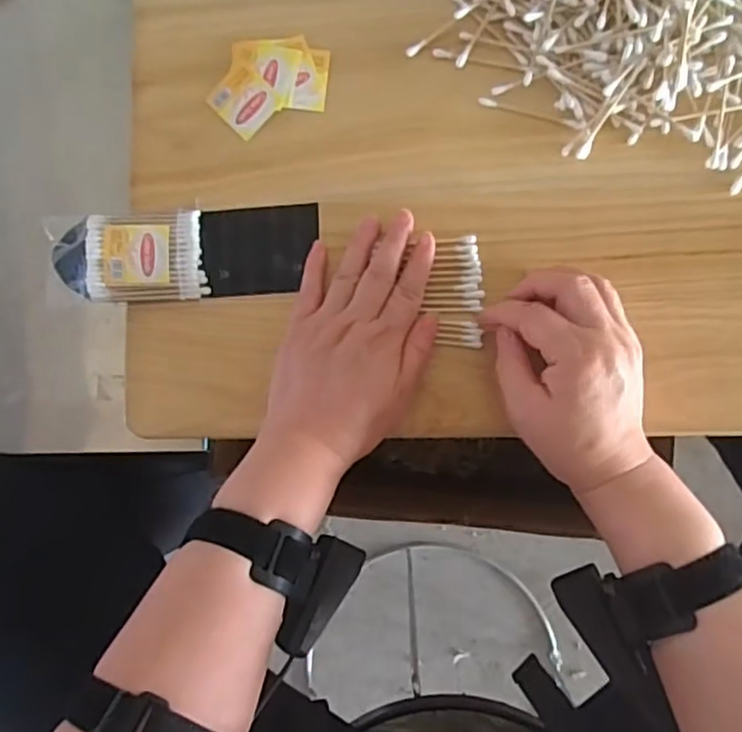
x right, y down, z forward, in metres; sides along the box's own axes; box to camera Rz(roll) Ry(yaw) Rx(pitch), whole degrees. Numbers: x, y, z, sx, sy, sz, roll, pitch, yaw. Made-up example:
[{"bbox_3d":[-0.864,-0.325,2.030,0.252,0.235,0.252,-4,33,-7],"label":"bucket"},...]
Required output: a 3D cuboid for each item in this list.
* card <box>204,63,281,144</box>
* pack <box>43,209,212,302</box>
[{"bbox_3d":[-0.088,-0.186,0.458,0.038,0.004,0.042,-44,85,1],"label":"card"},{"bbox_3d":[-0.169,-0.075,0.449,0.105,0.021,0.061,-2,87,3],"label":"pack"}]

